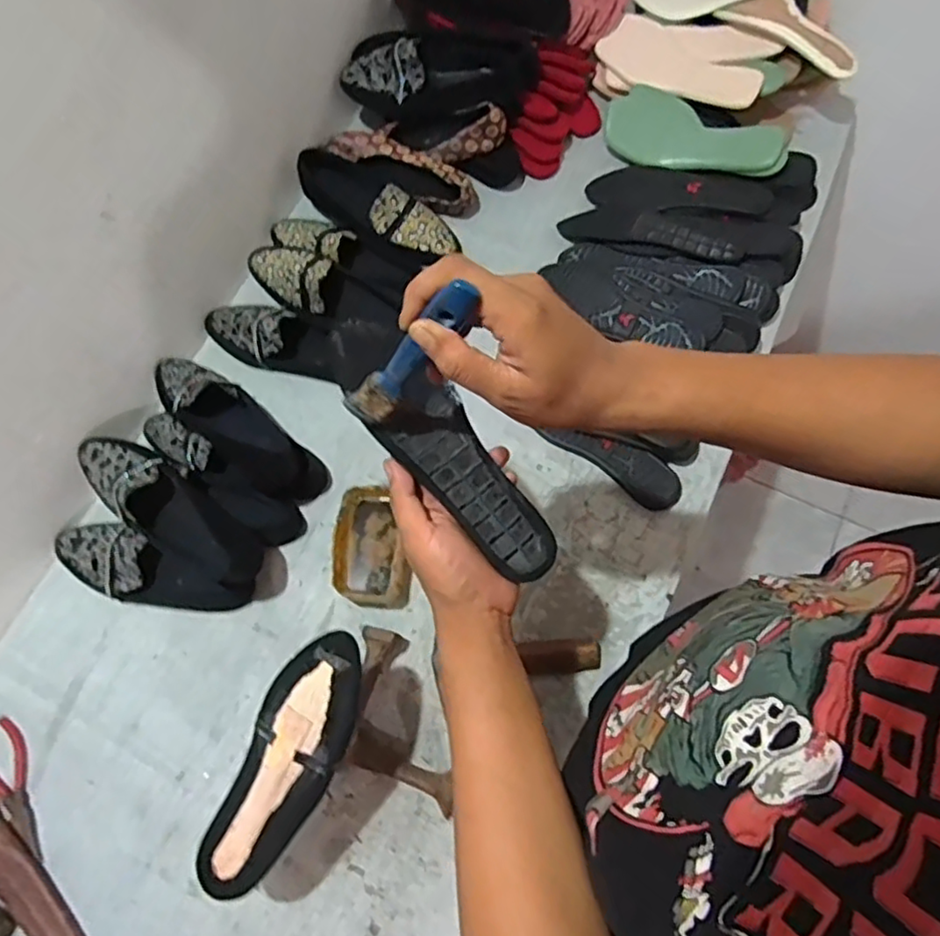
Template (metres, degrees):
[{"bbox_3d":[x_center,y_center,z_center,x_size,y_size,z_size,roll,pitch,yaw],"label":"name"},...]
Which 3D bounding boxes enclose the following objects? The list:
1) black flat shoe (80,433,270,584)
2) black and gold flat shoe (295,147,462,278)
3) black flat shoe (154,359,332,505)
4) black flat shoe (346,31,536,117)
[{"bbox_3d":[-0.332,0.043,0.695,0.244,0.061,0.076,34,76,12],"label":"black flat shoe"},{"bbox_3d":[-0.127,-0.346,0.858,0.238,0.064,0.092,32,75,-1],"label":"black and gold flat shoe"},{"bbox_3d":[-0.281,-0.053,0.758,0.244,0.090,0.077,37,76,13],"label":"black flat shoe"},{"bbox_3d":[-0.045,-0.536,0.866,0.262,0.070,0.102,9,72,5],"label":"black flat shoe"}]

